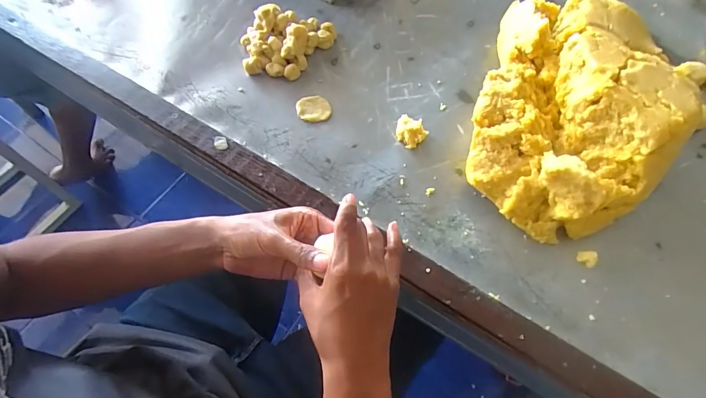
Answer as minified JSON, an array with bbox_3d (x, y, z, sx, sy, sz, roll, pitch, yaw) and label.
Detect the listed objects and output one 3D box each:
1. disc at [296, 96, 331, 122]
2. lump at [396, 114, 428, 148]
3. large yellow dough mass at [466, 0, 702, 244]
[{"bbox_3d":[-0.055,-0.127,0.554,0.047,0.006,0.044,1,64,-1],"label":"disc"},{"bbox_3d":[0.076,-0.091,0.535,0.036,0.022,0.043,-35,69,-17],"label":"lump"},{"bbox_3d":[0.278,-0.129,0.501,0.217,0.113,0.348,20,65,8],"label":"large yellow dough mass"}]

